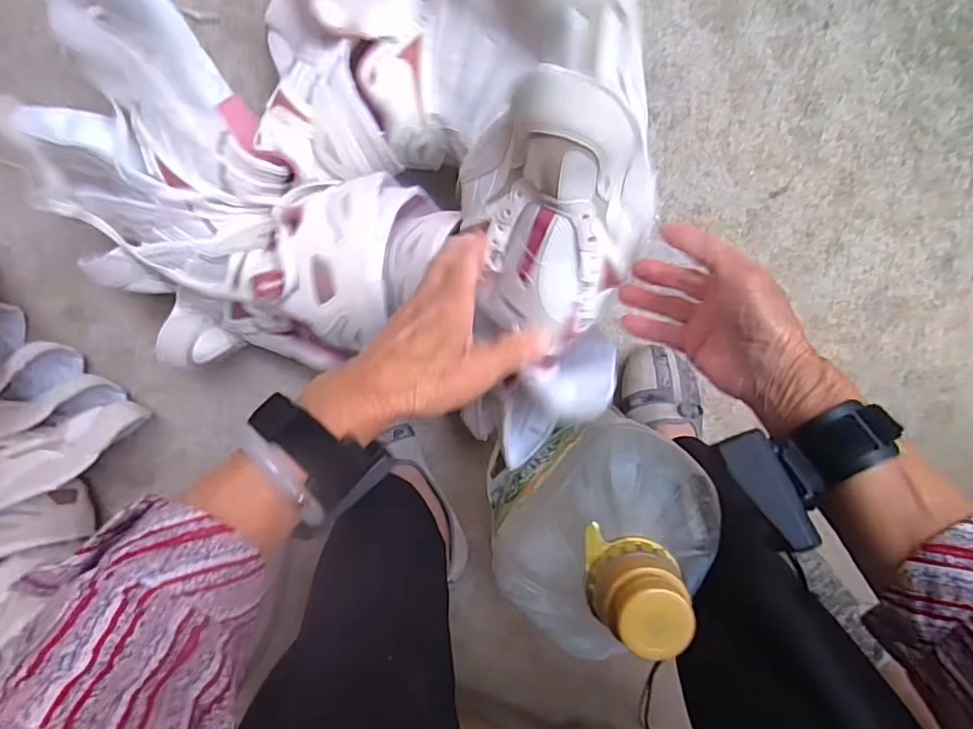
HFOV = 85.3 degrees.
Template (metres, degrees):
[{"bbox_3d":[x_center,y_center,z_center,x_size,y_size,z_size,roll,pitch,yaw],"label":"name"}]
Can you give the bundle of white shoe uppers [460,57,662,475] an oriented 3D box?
[{"bbox_3d":[0.047,-0.061,0.351,0.126,0.126,0.186,6,94,-4],"label":"bundle of white shoe uppers"}]

